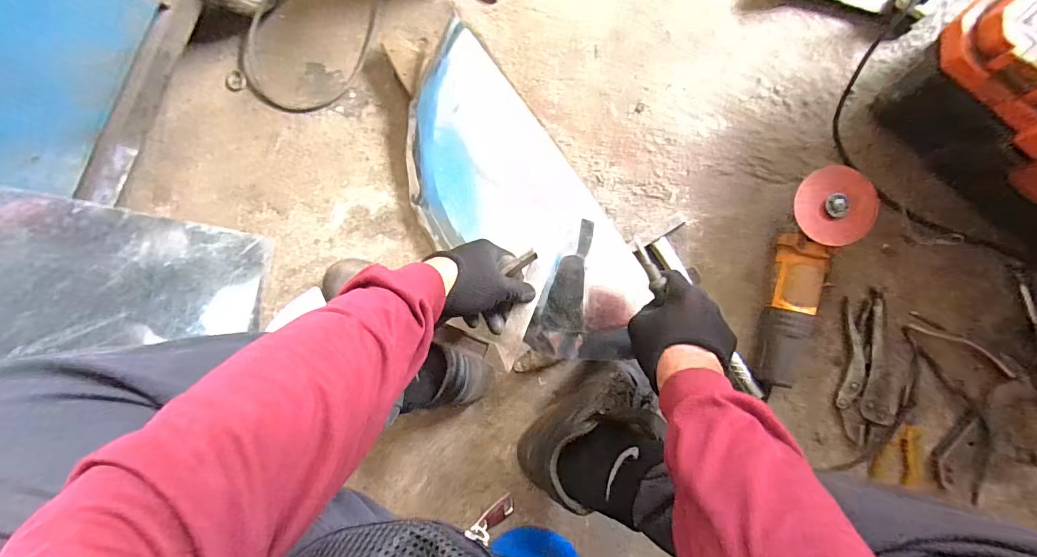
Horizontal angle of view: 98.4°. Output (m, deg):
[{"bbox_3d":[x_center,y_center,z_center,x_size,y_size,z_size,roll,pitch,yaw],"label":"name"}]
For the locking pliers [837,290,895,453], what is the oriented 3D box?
[{"bbox_3d":[0.480,0.127,0.616,0.058,0.014,0.206,4,87,9],"label":"locking pliers"}]

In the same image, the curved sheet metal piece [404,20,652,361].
[{"bbox_3d":[-0.028,-0.103,0.647,0.222,0.087,0.494,-36,79,5],"label":"curved sheet metal piece"}]

